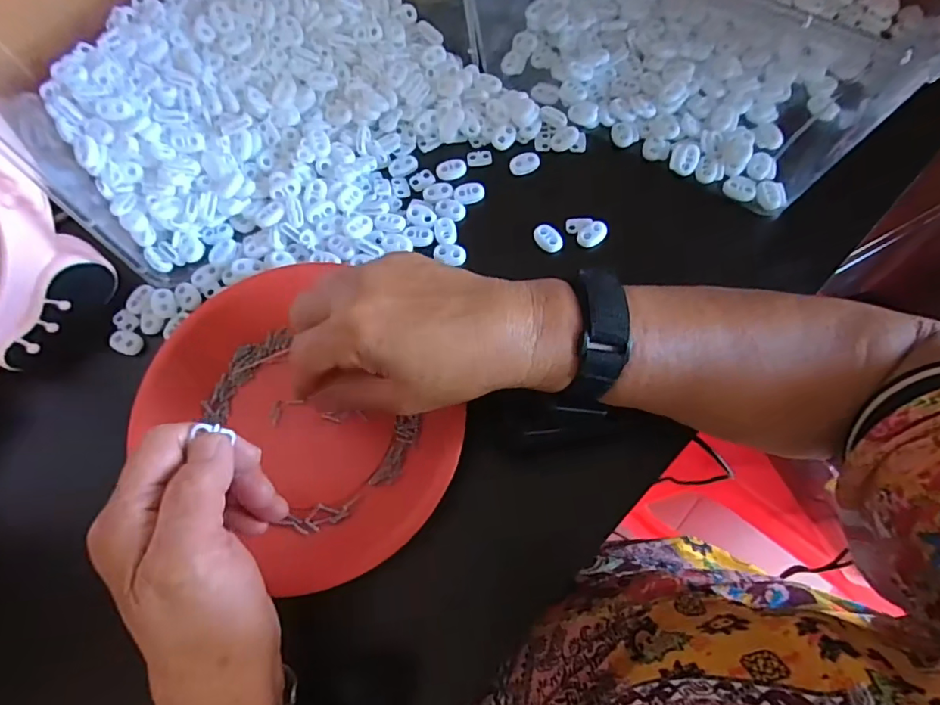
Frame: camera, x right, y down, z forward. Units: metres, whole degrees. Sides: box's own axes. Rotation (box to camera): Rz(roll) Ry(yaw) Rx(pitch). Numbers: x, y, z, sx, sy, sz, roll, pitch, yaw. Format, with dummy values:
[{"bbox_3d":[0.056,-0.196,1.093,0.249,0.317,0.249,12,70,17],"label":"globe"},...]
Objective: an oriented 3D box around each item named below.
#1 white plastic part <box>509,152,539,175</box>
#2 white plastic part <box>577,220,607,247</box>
[{"bbox_3d":[0.041,-0.142,0.395,0.021,0.007,0.014,-9,69,-2],"label":"white plastic part"},{"bbox_3d":[0.086,-0.083,0.368,0.022,0.005,0.015,-37,73,-12],"label":"white plastic part"}]

